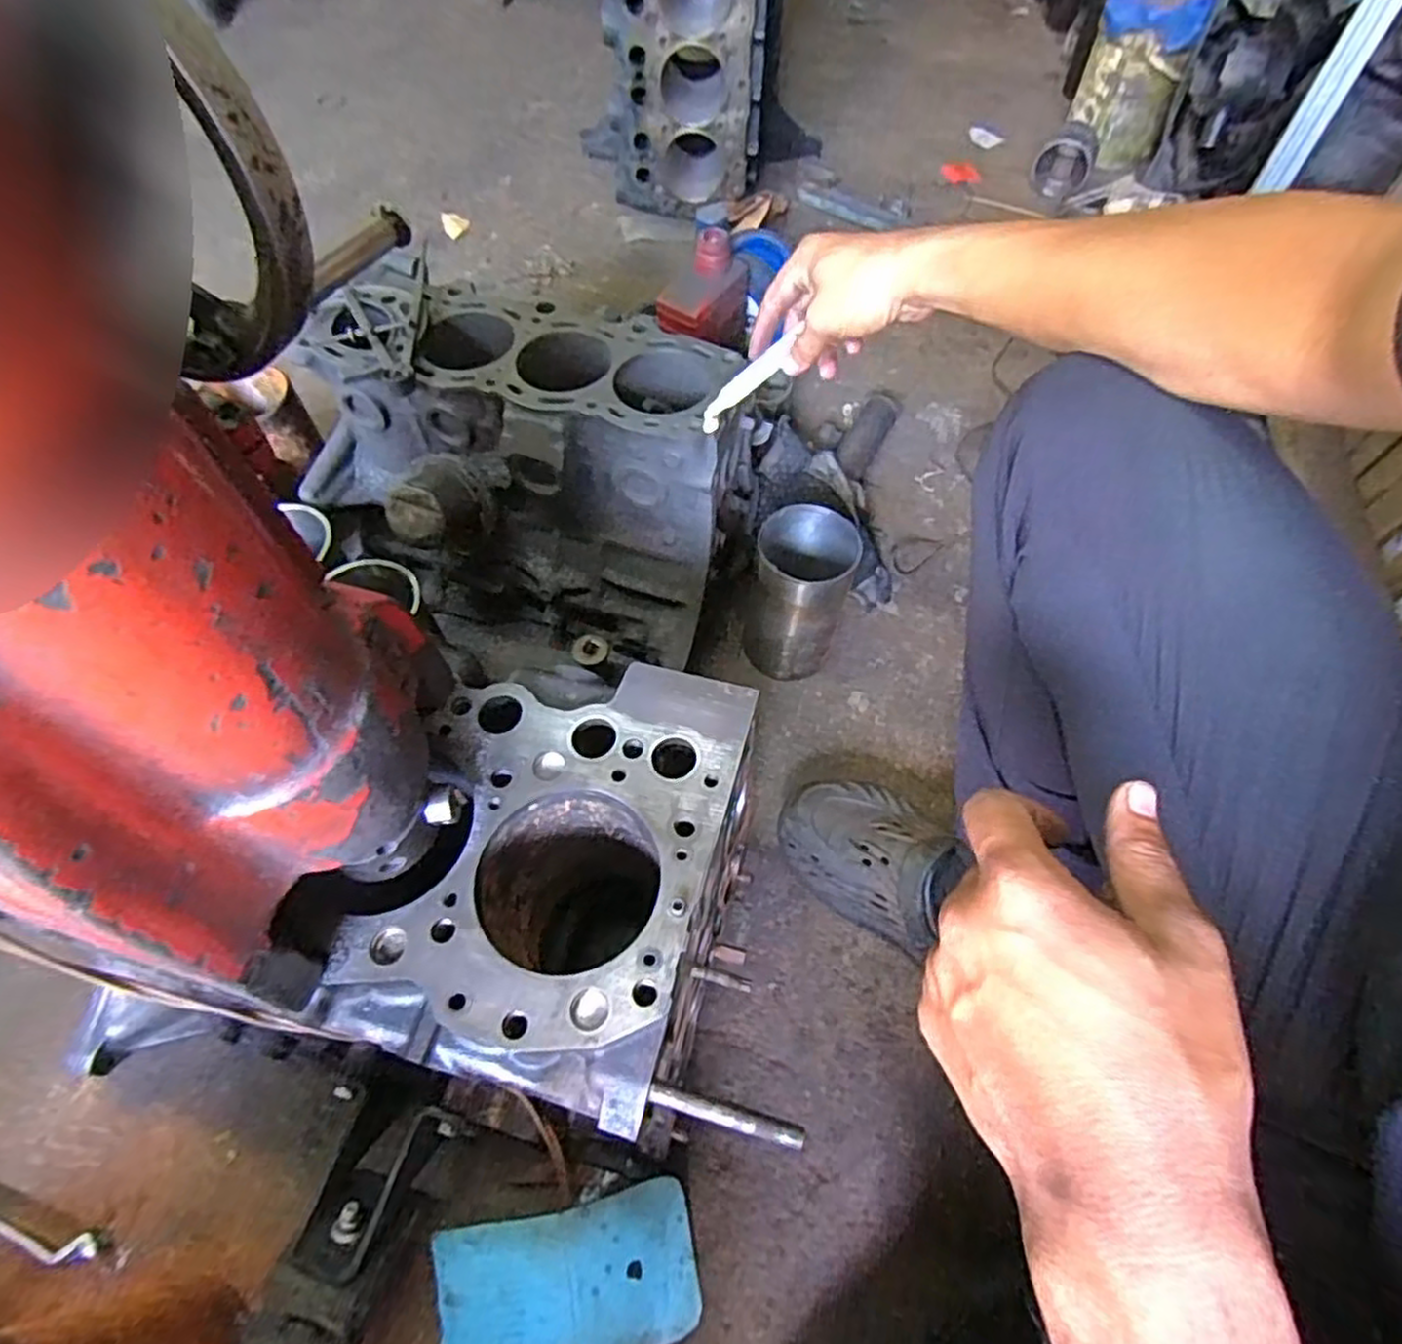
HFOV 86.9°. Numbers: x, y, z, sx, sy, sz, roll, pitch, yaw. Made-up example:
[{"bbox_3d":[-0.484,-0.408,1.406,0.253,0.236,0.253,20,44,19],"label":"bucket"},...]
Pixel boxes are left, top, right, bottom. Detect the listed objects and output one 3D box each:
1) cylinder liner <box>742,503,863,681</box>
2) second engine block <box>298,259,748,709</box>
[{"bbox_3d":[0.096,-0.076,0.753,0.096,0.164,0.099,0,60,1],"label":"cylinder liner"},{"bbox_3d":[-0.173,-0.188,0.764,0.403,0.278,0.261,14,61,9],"label":"second engine block"}]

